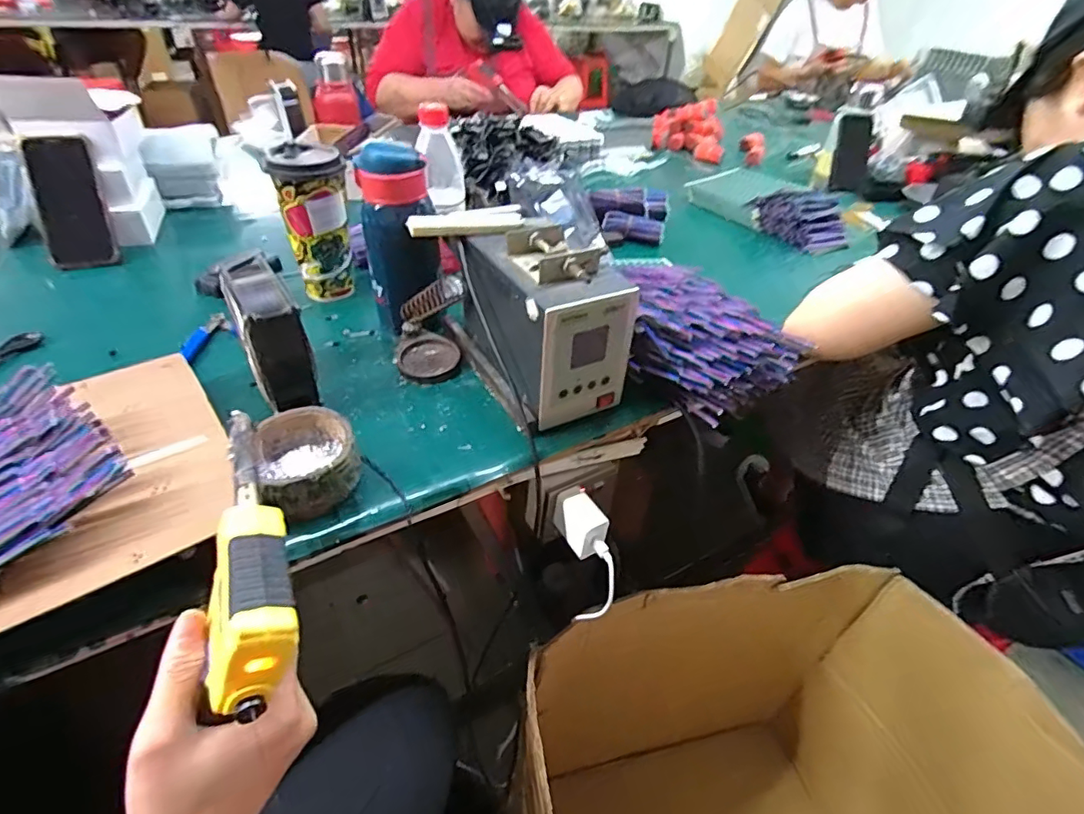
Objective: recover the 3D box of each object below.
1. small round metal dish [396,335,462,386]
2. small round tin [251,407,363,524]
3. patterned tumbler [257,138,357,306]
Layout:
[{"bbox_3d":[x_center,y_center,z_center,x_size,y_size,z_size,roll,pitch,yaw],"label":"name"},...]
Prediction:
[{"bbox_3d":[-0.125,-0.053,0.593,0.067,0.014,0.071,3,40,-2],"label":"small round metal dish"},{"bbox_3d":[-0.196,0.044,0.446,0.076,0.040,0.085,-17,45,-24],"label":"small round tin"},{"bbox_3d":[-0.275,-0.219,0.648,0.073,0.171,0.072,3,40,-2],"label":"patterned tumbler"}]

